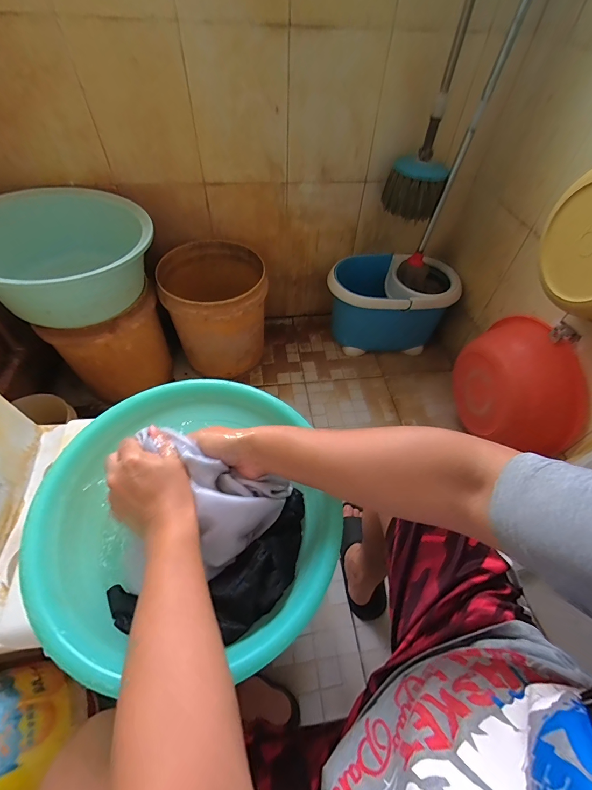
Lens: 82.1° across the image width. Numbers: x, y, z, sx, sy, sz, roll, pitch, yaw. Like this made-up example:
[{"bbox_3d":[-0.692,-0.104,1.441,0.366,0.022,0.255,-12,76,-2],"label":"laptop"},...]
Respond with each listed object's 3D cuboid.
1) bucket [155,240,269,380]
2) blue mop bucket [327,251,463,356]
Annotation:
[{"bbox_3d":[-0.260,-0.263,1.181,0.315,0.367,0.338,1,53,-1],"label":"bucket"},{"bbox_3d":[0.346,-0.345,1.295,0.458,0.312,0.270,0,53,-2],"label":"blue mop bucket"}]

